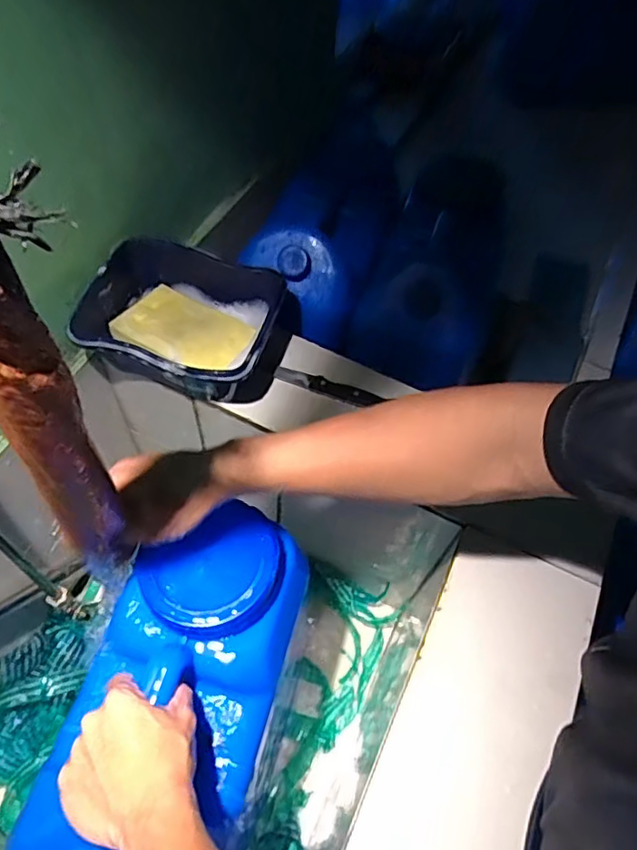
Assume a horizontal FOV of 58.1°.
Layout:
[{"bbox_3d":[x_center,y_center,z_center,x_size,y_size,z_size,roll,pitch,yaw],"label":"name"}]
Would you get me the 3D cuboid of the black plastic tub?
[{"bbox_3d":[-0.148,-0.107,0.646,0.200,0.090,0.156,15,57,5],"label":"black plastic tub"}]

